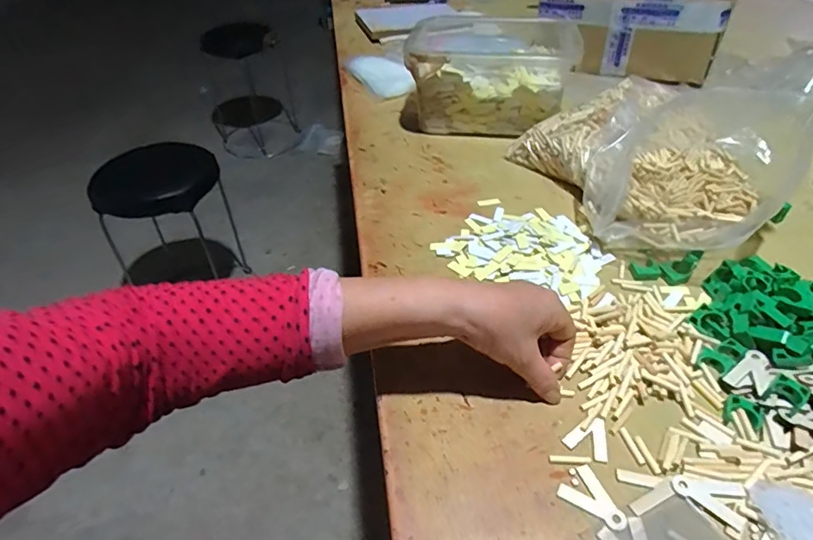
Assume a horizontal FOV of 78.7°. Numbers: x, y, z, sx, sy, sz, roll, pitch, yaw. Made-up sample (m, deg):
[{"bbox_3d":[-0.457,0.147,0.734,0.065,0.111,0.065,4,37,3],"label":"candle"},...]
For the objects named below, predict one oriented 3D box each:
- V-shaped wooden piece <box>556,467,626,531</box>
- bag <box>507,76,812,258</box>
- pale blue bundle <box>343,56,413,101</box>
[{"bbox_3d":[0.126,0.158,0.339,0.030,0.004,0.045,-17,45,-16],"label":"V-shaped wooden piece"},{"bbox_3d":[0.296,-0.141,0.572,0.244,0.124,0.268,-11,43,-10],"label":"bag"},{"bbox_3d":[-0.052,-0.349,0.878,0.067,0.033,0.156,-25,47,-23],"label":"pale blue bundle"}]

